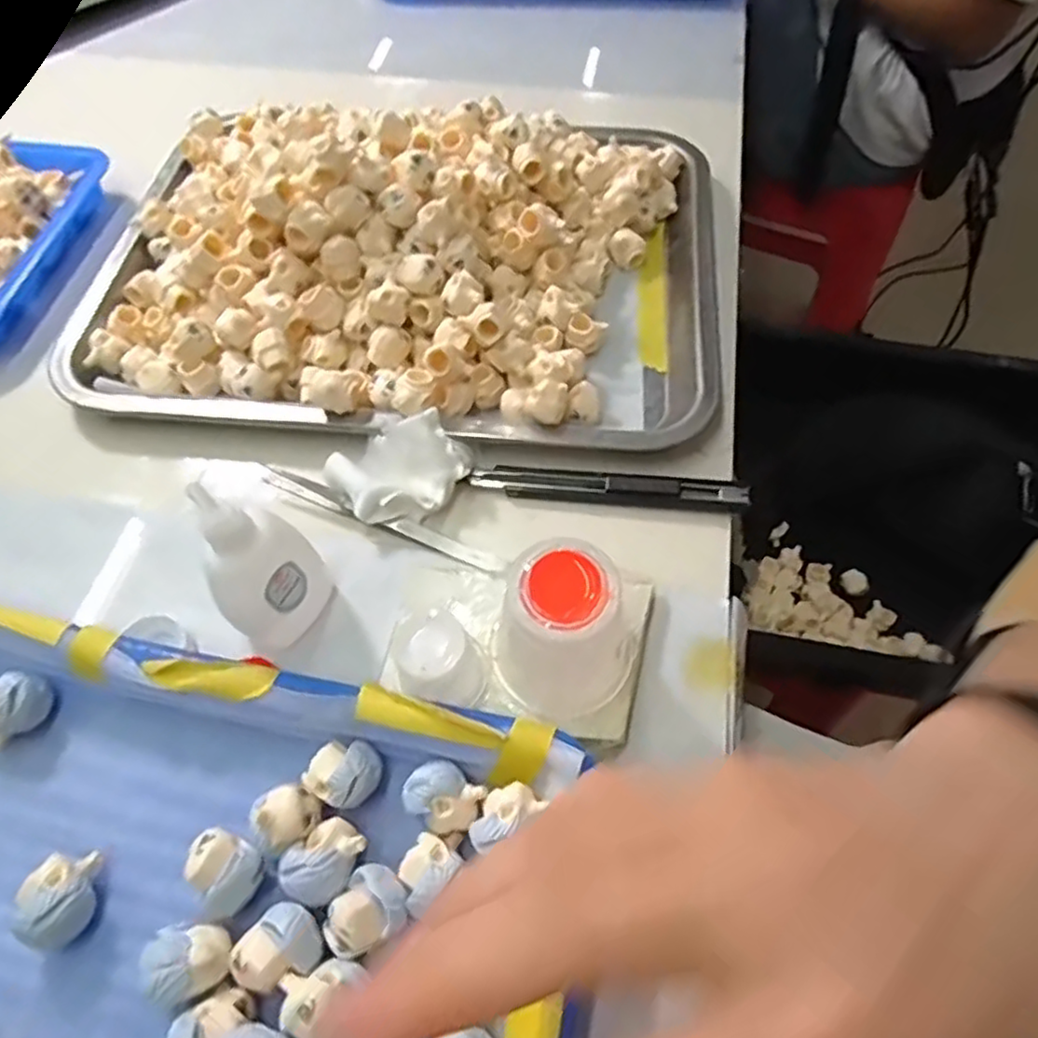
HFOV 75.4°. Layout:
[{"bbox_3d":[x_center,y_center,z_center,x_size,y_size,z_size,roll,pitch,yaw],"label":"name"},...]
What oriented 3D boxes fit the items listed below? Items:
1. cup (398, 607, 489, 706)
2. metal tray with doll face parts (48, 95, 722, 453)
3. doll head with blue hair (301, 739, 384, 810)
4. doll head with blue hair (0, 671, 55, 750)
[{"bbox_3d":[-0.029,0.055,0.262,0.031,0.039,0.025,-14,61,-7],"label":"cup"},{"bbox_3d":[-0.065,-0.159,0.375,0.349,0.074,0.241,6,61,4],"label":"metal tray with doll face parts"},{"bbox_3d":[-0.065,0.095,0.252,0.024,0.021,0.024,0,61,0],"label":"doll head with blue hair"},{"bbox_3d":[-0.201,0.076,0.268,0.023,0.021,0.021,-25,63,-13],"label":"doll head with blue hair"}]

